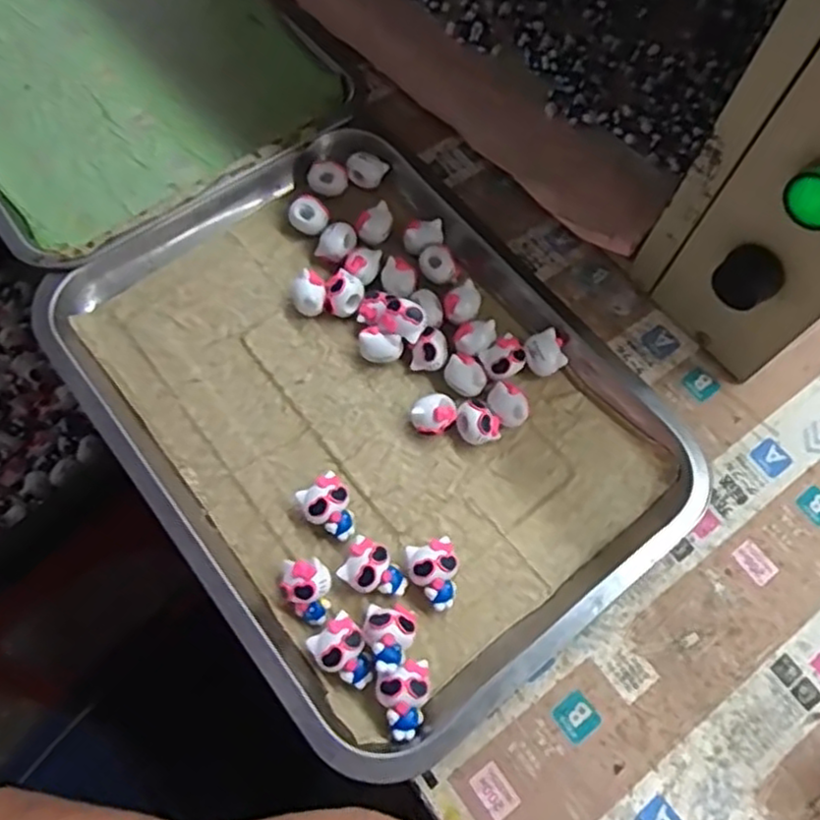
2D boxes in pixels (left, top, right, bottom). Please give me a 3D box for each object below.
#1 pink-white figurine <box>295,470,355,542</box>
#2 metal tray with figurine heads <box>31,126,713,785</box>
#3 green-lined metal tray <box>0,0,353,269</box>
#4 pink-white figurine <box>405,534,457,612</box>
[{"bbox_3d":[-0.043,0.053,0.370,0.025,0.022,0.033,-29,72,-13],"label":"pink-white figurine"},{"bbox_3d":[-0.025,-0.009,0.398,0.267,0.032,0.337,-37,73,-14],"label":"metal tray with figurine heads"},{"bbox_3d":[-0.231,-0.271,0.516,0.262,0.035,0.352,-36,73,-16],"label":"green-lined metal tray"},{"bbox_3d":[0.013,0.086,0.359,0.024,0.021,0.034,-15,69,-8],"label":"pink-white figurine"}]

